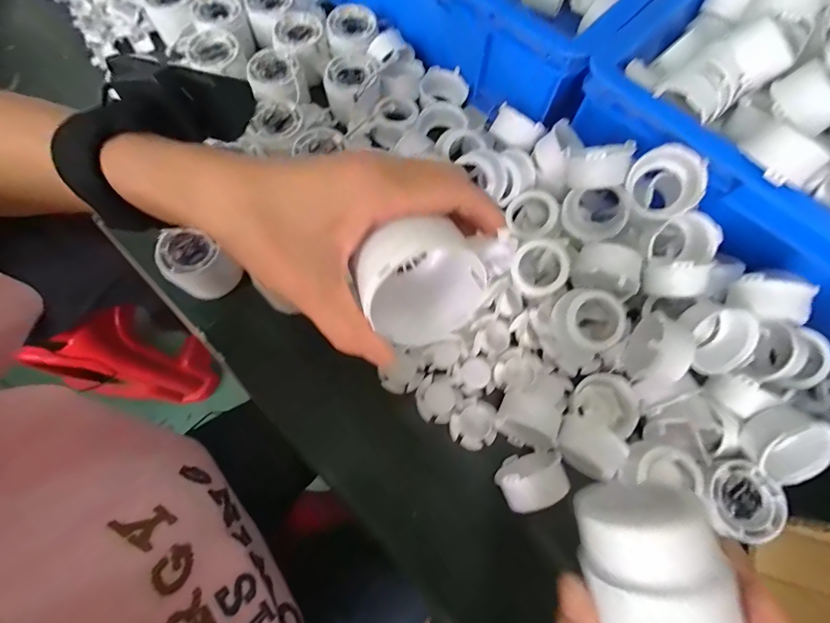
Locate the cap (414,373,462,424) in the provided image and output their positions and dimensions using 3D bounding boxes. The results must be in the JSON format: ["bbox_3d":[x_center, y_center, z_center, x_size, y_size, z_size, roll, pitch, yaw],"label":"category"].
[{"bbox_3d":[0.020,0.078,0.345,0.038,0.005,0.040,-35,76,-11],"label":"cap"}]

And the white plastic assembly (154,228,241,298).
[{"bbox_3d":[-0.196,-0.040,0.359,0.052,0.057,0.056,-40,77,-12],"label":"white plastic assembly"}]

